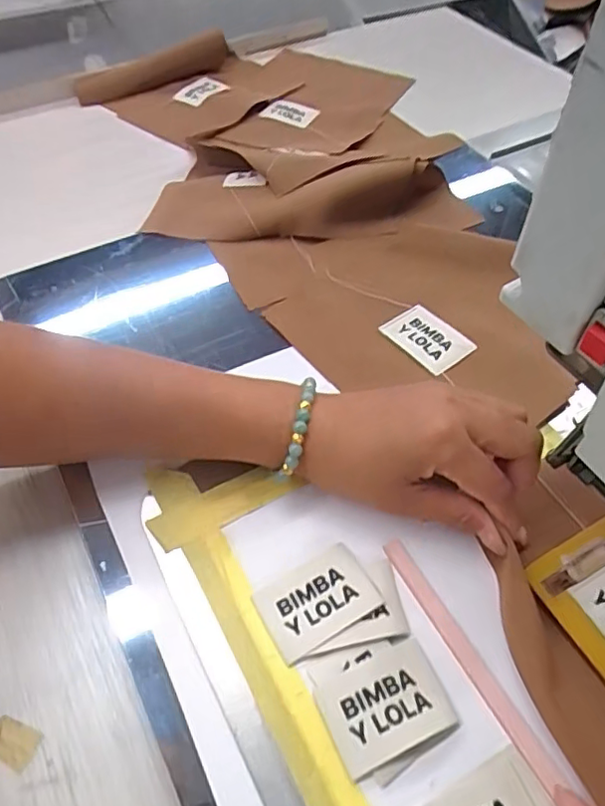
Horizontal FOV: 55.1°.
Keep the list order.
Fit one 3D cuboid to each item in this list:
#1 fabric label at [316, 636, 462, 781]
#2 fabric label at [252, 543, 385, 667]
[{"bbox_3d":[0.039,0.141,0.270,0.056,0.006,0.041,-20,56,-16],"label":"fabric label"},{"bbox_3d":[0.008,0.102,0.300,0.057,0.004,0.039,-24,57,-19],"label":"fabric label"}]

